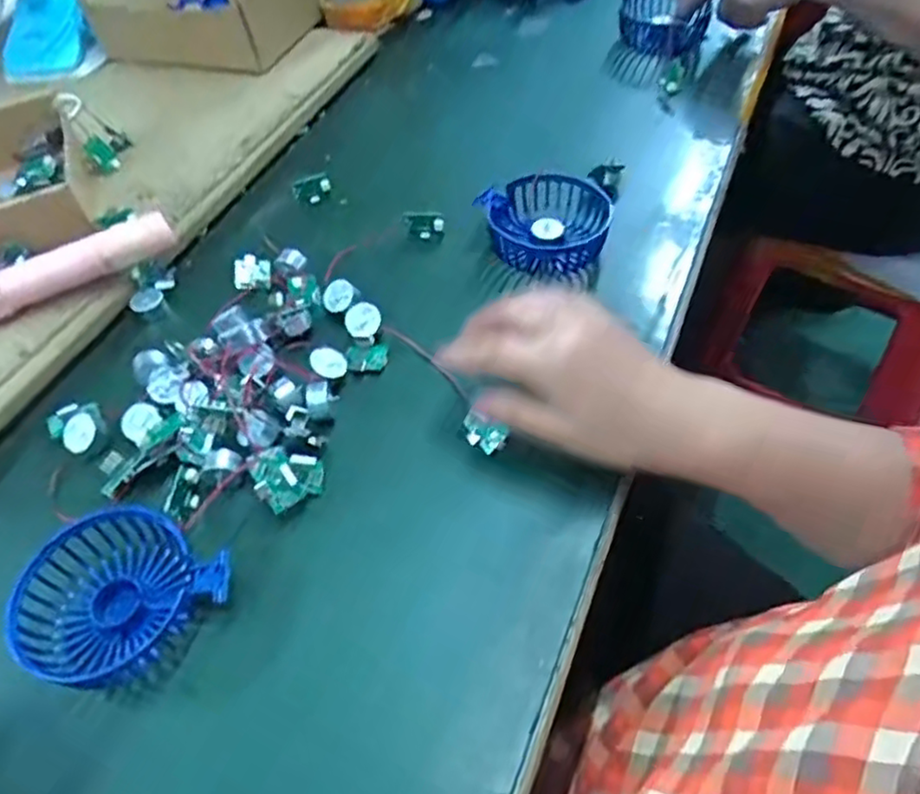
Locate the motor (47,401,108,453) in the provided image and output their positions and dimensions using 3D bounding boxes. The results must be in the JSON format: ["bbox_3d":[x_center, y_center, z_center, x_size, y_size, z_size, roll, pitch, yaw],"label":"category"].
[{"bbox_3d":[-0.248,0.017,0.443,0.032,0.017,0.045,-39,57,-22],"label":"motor"}]

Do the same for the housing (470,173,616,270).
[{"bbox_3d":[0.062,-0.130,0.518,0.093,0.034,0.082,16,55,19],"label":"housing"}]

